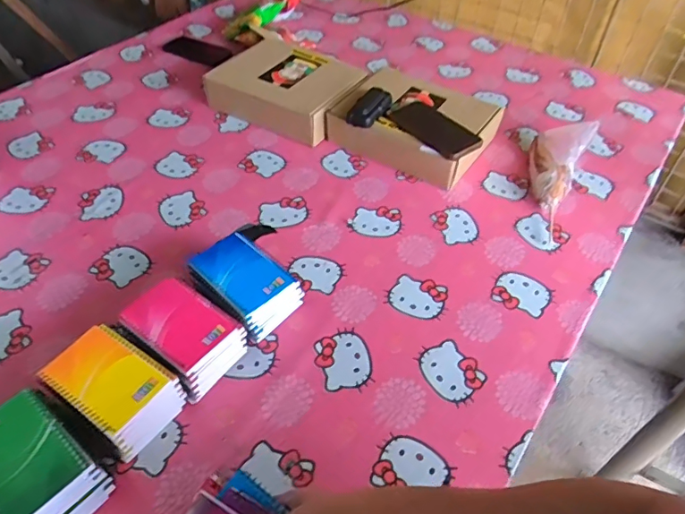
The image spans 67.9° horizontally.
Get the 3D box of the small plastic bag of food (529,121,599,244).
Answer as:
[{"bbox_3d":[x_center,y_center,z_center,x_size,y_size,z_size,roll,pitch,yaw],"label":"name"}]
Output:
[{"bbox_3d":[0.373,-0.157,0.890,0.095,0.062,0.274,19,49,16],"label":"small plastic bag of food"}]

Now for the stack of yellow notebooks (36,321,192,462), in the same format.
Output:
[{"bbox_3d":[-0.264,0.154,0.589,0.133,0.071,0.093,27,52,23],"label":"stack of yellow notebooks"}]

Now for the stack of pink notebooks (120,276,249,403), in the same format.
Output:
[{"bbox_3d":[-0.200,0.100,0.645,0.138,0.069,0.096,30,53,25],"label":"stack of pink notebooks"}]

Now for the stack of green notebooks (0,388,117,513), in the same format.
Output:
[{"bbox_3d":[-0.319,0.222,0.526,0.137,0.070,0.090,32,54,26],"label":"stack of green notebooks"}]

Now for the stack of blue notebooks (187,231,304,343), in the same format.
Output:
[{"bbox_3d":[-0.131,0.040,0.701,0.096,0.068,0.142,-35,57,-30],"label":"stack of blue notebooks"}]

